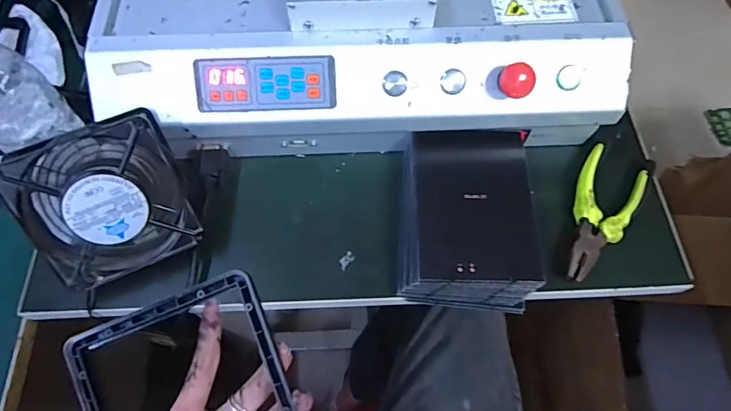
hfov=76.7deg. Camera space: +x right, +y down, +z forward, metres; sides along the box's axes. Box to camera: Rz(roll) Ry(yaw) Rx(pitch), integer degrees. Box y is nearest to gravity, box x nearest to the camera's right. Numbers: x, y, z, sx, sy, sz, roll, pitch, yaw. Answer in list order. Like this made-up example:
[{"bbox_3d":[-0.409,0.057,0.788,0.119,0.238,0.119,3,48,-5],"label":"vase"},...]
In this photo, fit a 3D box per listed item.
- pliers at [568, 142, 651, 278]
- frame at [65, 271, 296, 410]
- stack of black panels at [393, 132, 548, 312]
[{"bbox_3d":[0.218,0.010,0.427,0.052,0.014,0.135,28,67,12],"label":"pliers"},{"bbox_3d":[-0.092,0.132,0.259,0.119,0.008,0.162,-23,84,4],"label":"frame"},{"bbox_3d":[0.093,0.007,0.418,0.120,0.044,0.157,5,64,2],"label":"stack of black panels"}]

